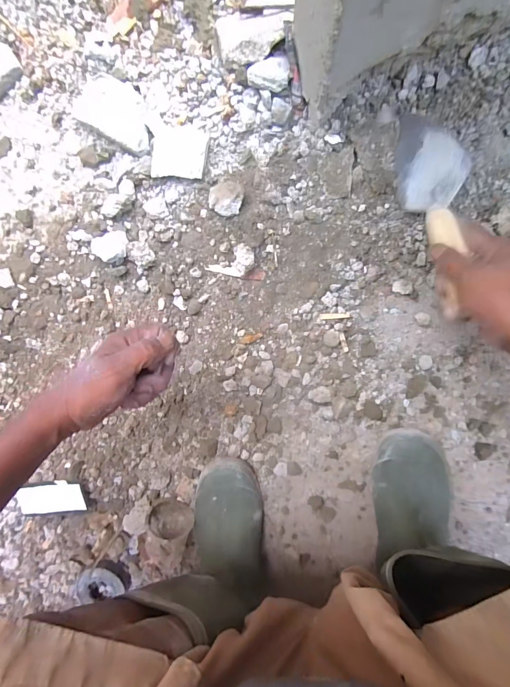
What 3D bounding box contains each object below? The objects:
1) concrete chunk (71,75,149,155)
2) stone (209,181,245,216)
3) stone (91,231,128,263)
[{"bbox_3d":[-0.201,-0.341,0.501,0.125,0.029,0.075,32,96,2],"label":"concrete chunk"},{"bbox_3d":[-0.041,-0.208,0.491,0.048,0.021,0.046,0,94,5],"label":"stone"},{"bbox_3d":[-0.219,-0.146,0.521,0.057,0.026,0.042,-15,93,6],"label":"stone"}]

